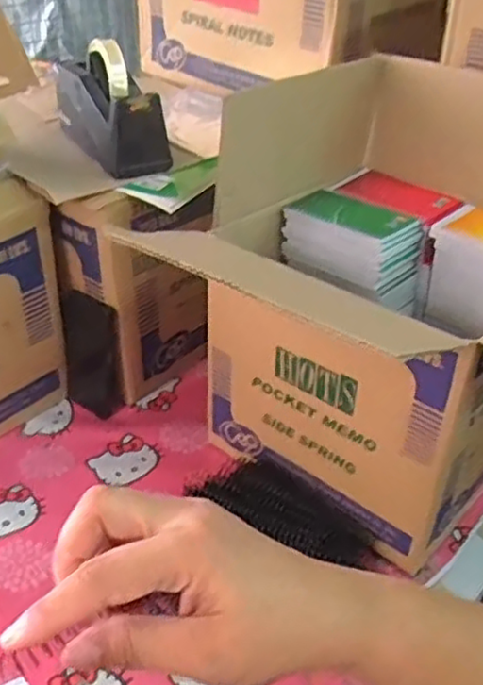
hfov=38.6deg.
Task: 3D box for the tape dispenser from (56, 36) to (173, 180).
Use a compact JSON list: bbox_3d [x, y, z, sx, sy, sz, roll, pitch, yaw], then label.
[{"bbox_3d":[-0.161,-0.290,0.843,0.075,0.118,0.185,-17,39,-25],"label":"tape dispenser"}]

